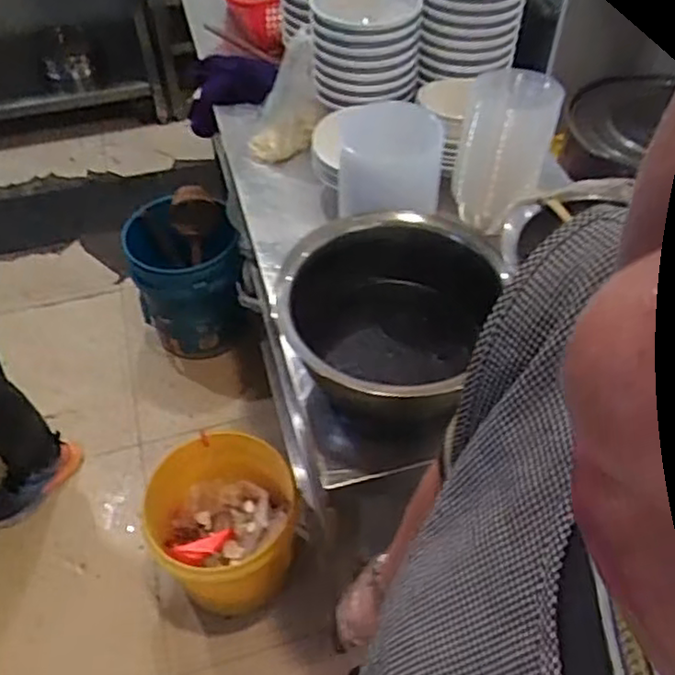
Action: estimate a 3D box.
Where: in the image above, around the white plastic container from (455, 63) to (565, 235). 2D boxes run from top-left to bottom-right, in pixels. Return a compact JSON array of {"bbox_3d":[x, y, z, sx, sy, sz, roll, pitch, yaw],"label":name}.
[{"bbox_3d":[0.249,-0.294,1.034,0.126,0.231,0.141,11,50,10],"label":"white plastic container"}]

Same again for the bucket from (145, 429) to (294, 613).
[{"bbox_3d":[-0.230,0.410,1.462,0.299,0.264,0.320,0,49,0],"label":"bucket"}]

